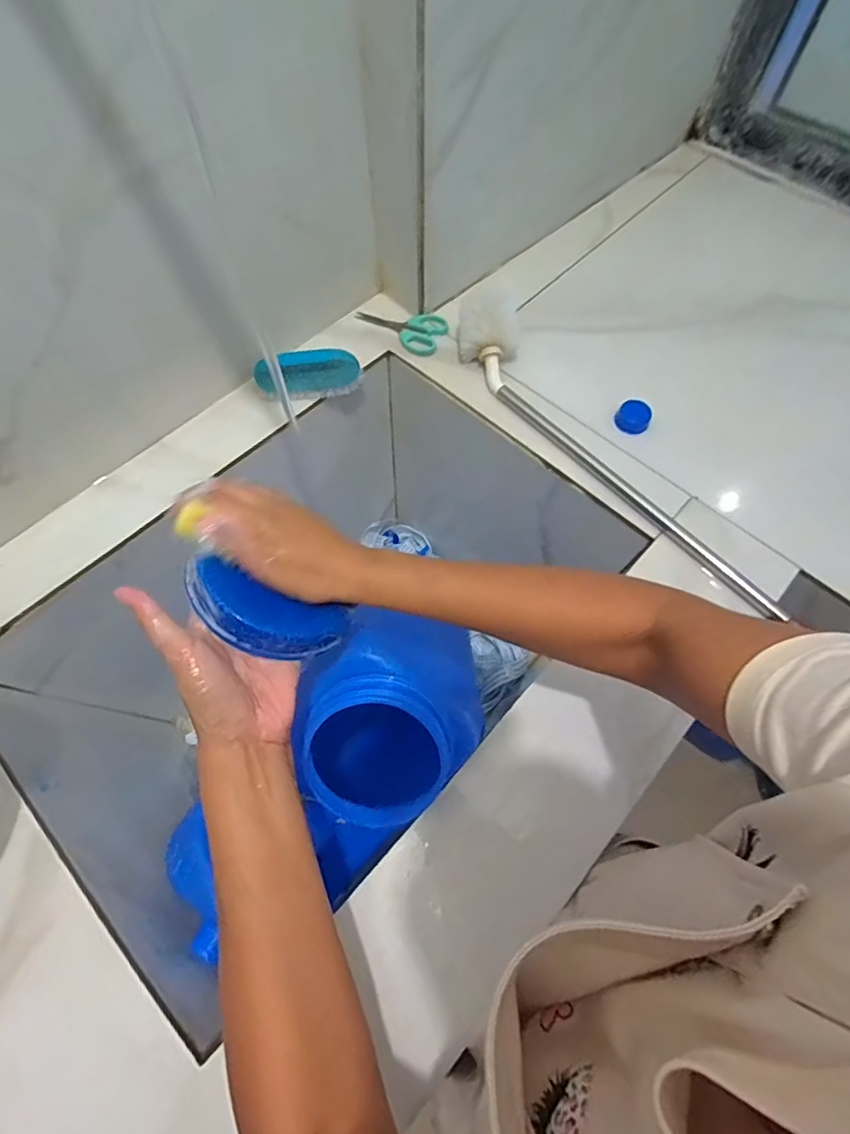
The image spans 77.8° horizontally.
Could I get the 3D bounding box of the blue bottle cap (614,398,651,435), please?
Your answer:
[{"bbox_3d":[0.250,-0.179,0.630,0.039,0.024,0.043,38,70,16],"label":"blue bottle cap"}]

